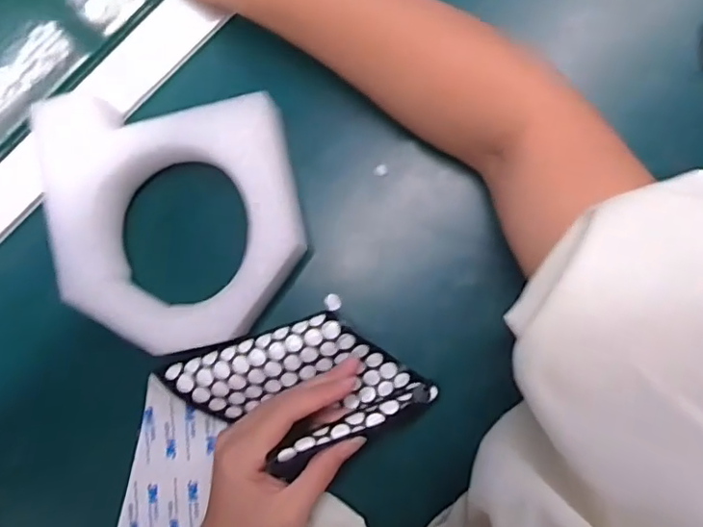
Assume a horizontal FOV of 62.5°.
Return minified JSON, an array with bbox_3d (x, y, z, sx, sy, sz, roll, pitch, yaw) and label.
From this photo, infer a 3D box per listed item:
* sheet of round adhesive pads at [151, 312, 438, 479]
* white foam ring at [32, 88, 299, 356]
[{"bbox_3d":[-0.034,0.073,0.337,0.150,0.059,0.073,-15,86,7],"label":"sheet of round adhesive pads"},{"bbox_3d":[-0.107,-0.030,0.362,0.148,0.051,0.158,0,88,8],"label":"white foam ring"}]

